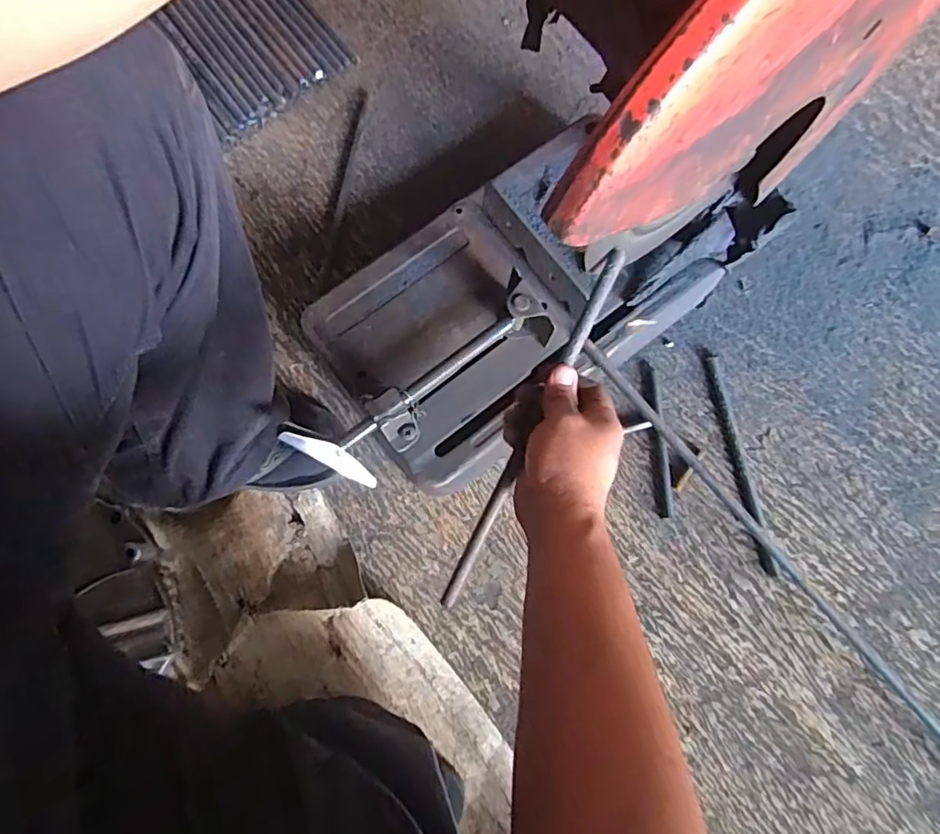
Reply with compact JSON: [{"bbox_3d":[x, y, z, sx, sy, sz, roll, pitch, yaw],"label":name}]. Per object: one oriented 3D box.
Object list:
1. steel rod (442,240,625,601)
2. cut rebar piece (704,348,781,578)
[{"bbox_3d":[0.046,0.012,0.439,0.011,0.011,0.291,27,95,7],"label":"steel rod"},{"bbox_3d":[0.314,0.052,0.675,0.019,0.010,0.257,-11,75,-1],"label":"cut rebar piece"}]

